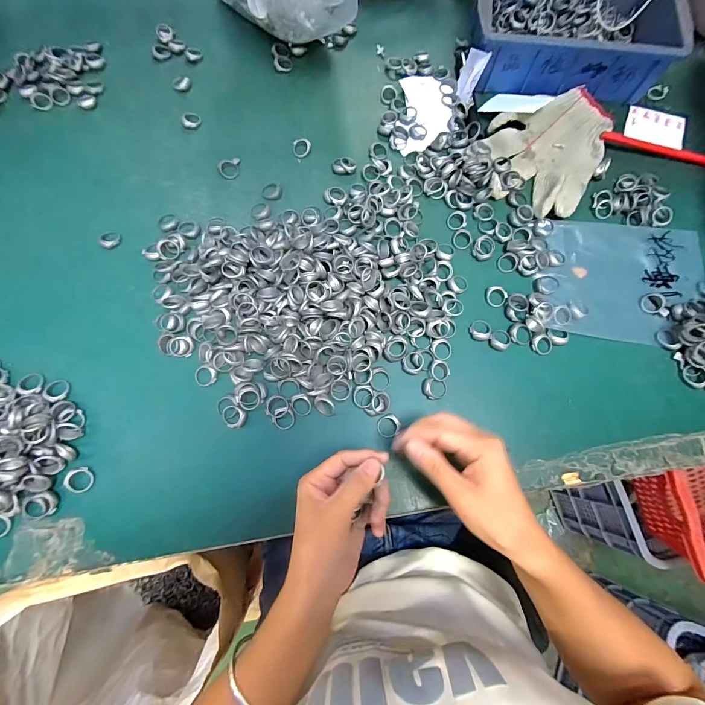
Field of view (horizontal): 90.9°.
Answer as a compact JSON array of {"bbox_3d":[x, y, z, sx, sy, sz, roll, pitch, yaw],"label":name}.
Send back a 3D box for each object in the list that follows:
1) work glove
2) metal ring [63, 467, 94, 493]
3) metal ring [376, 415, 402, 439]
[{"bbox_3d":[0.241,-0.260,0.432,0.135,0.024,0.193,28,76,6],"label":"work glove"},{"bbox_3d":[-0.262,0.122,0.331,0.024,0.006,0.023,0,75,-1],"label":"metal ring"},{"bbox_3d":[0.036,0.073,0.347,0.024,0.004,0.021,-42,79,-11],"label":"metal ring"}]

